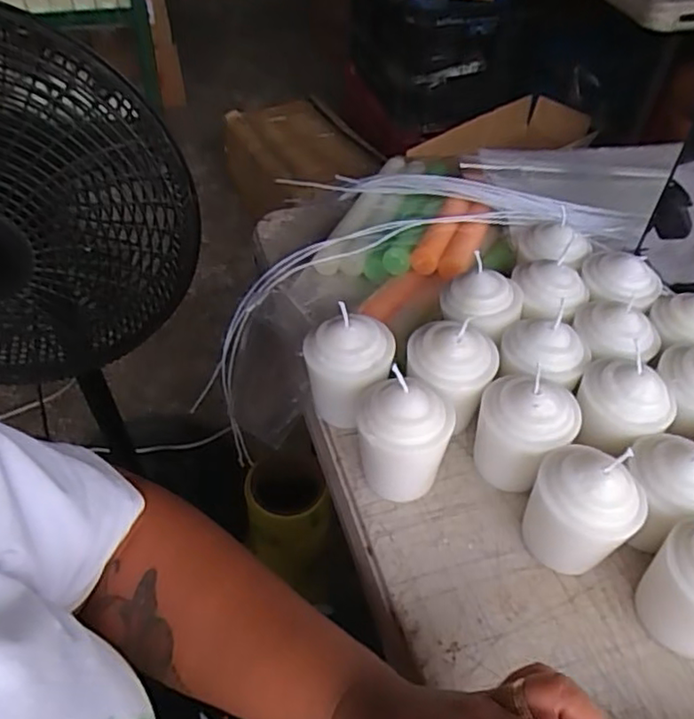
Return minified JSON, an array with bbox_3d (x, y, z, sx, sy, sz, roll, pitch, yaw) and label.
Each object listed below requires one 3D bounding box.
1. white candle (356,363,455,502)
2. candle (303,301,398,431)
[{"bbox_3d":[0.033,0.047,0.380,0.058,0.078,0.056,8,47,5],"label":"white candle"},{"bbox_3d":[0.001,0.008,0.412,0.058,0.073,0.051,3,47,1],"label":"candle"}]

